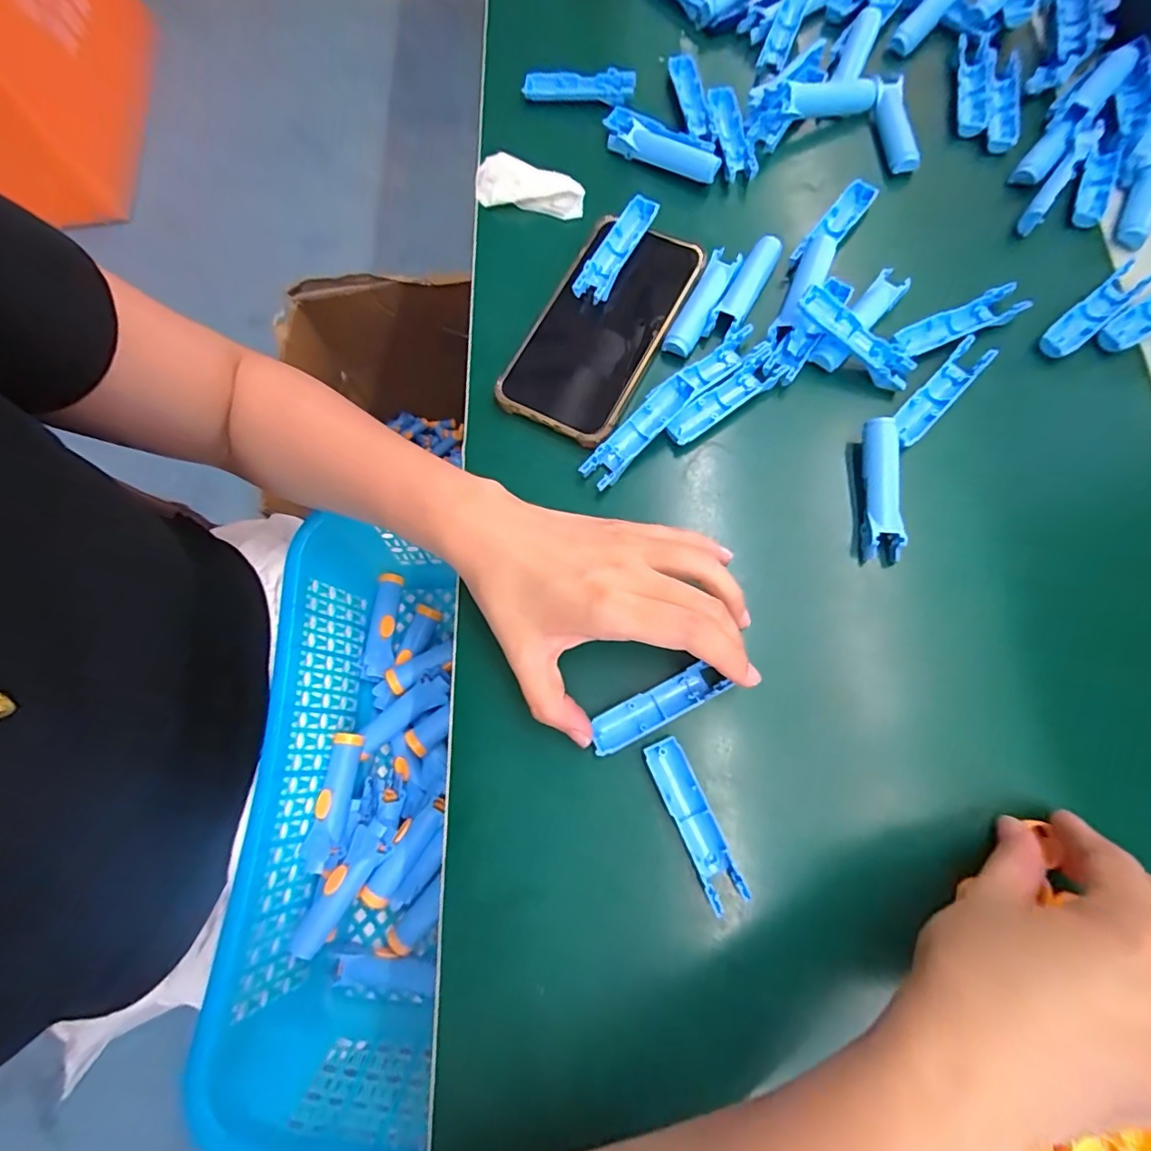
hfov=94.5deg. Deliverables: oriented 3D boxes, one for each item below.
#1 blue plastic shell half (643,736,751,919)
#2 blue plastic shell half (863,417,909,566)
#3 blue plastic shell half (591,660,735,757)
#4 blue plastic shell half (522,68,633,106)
[{"bbox_3d":[0.056,0.115,0.253,0.018,0.014,0.074,-24,76,-5],"label":"blue plastic shell half"},{"bbox_3d":[0.163,-0.046,0.282,0.016,0.017,0.073,1,75,2],"label":"blue plastic shell half"},{"bbox_3d":[0.040,0.066,0.266,0.069,0.009,0.019,-27,76,-2],"label":"blue plastic shell half"},{"bbox_3d":[0.002,-0.335,0.367,0.077,0.021,0.015,11,76,5],"label":"blue plastic shell half"}]

